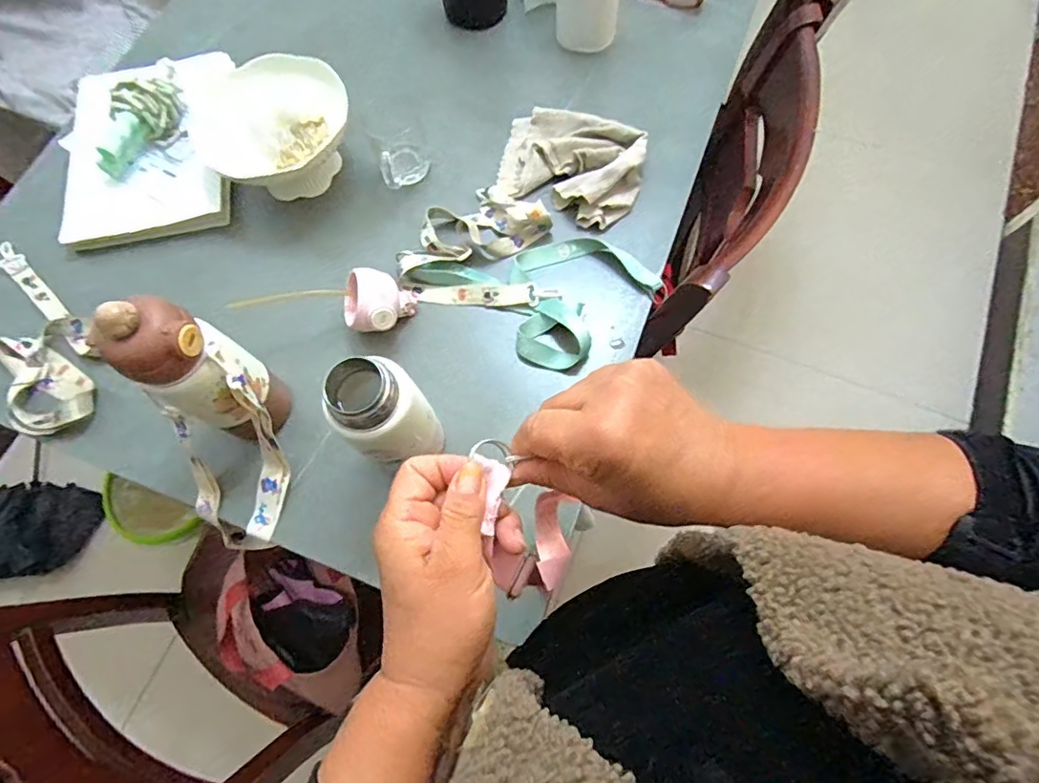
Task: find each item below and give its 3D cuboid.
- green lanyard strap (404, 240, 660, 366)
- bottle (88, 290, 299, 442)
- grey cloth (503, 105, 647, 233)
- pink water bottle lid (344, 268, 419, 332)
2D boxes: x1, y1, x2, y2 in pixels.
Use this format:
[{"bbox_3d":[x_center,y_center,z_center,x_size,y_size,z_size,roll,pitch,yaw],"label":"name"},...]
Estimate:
[{"bbox_3d":[0.016,-0.140,0.645,0.246,0.026,0.175,36,76,13],"label":"green lanyard strap"},{"bbox_3d":[-0.297,-0.010,0.522,0.076,0.238,0.080,-1,71,2],"label":"bottle"},{"bbox_3d":[0.064,-0.293,0.693,0.185,0.041,0.145,15,72,7],"label":"grey cloth"},{"bbox_3d":[-0.170,-0.104,0.628,0.076,0.068,0.072,-1,71,2],"label":"pink water bottle lid"}]

